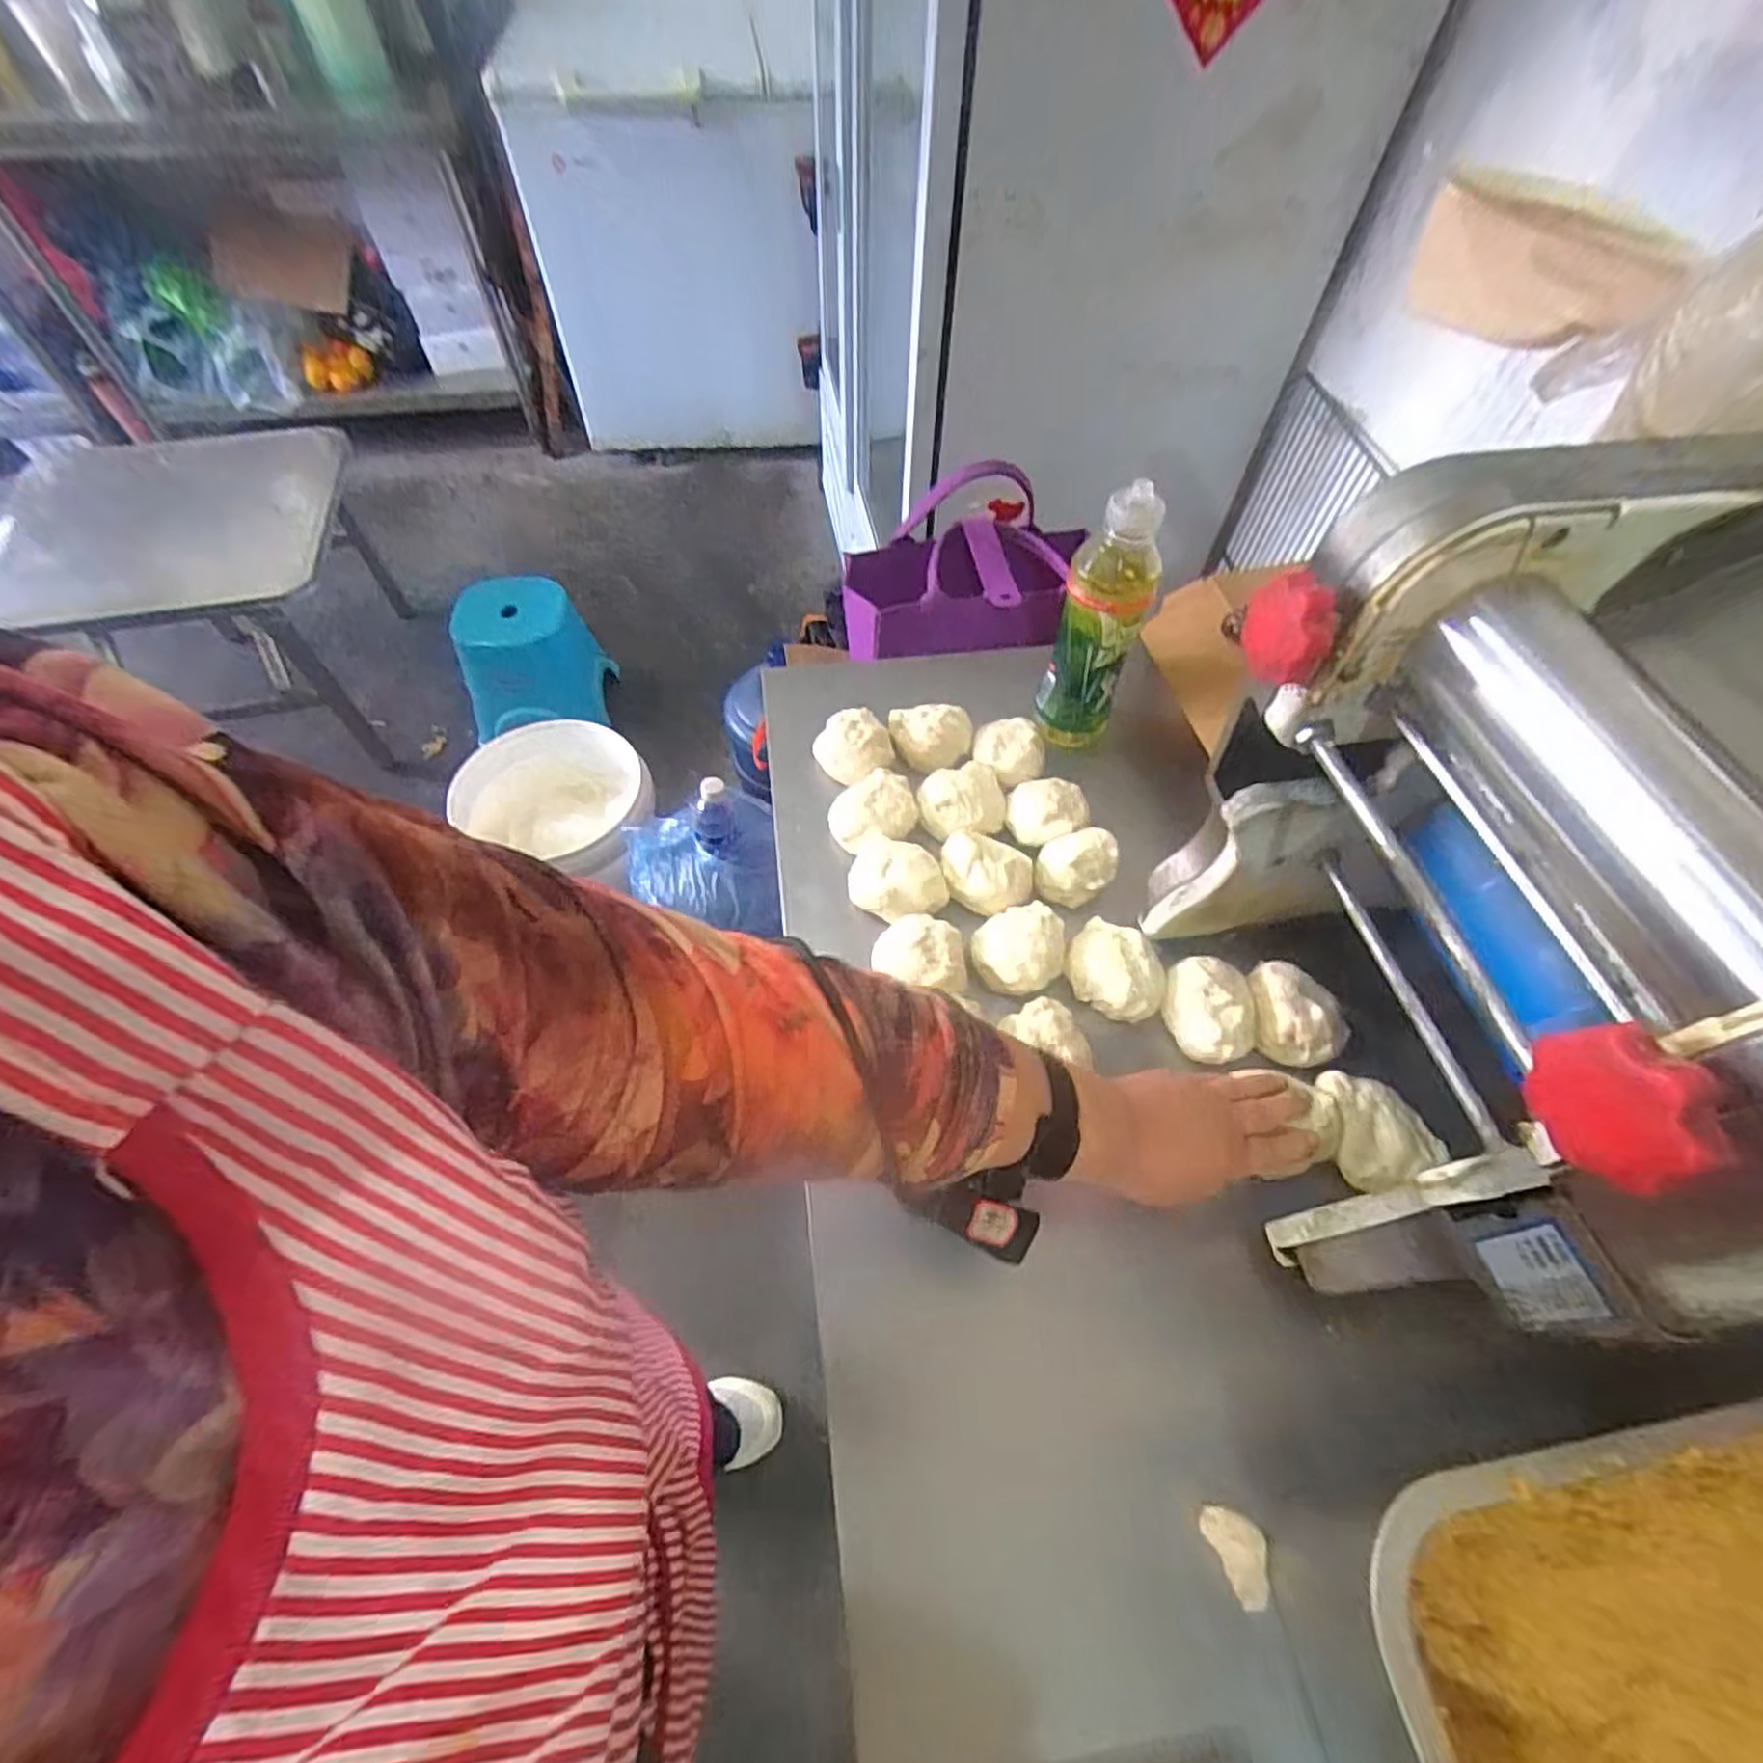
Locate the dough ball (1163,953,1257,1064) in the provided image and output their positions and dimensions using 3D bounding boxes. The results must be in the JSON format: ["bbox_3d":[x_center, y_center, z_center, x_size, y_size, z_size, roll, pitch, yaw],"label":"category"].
[{"bbox_3d":[0.236,0.092,0.533,0.061,0.039,0.074,-13,59,-10],"label":"dough ball"}]

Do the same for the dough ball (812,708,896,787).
[{"bbox_3d":[-0.023,-0.117,0.666,0.059,0.043,0.070,-30,63,-19],"label":"dough ball"}]

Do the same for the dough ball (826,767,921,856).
[{"bbox_3d":[-0.006,-0.055,0.633,0.076,0.040,0.067,-27,62,-18],"label":"dough ball"}]

